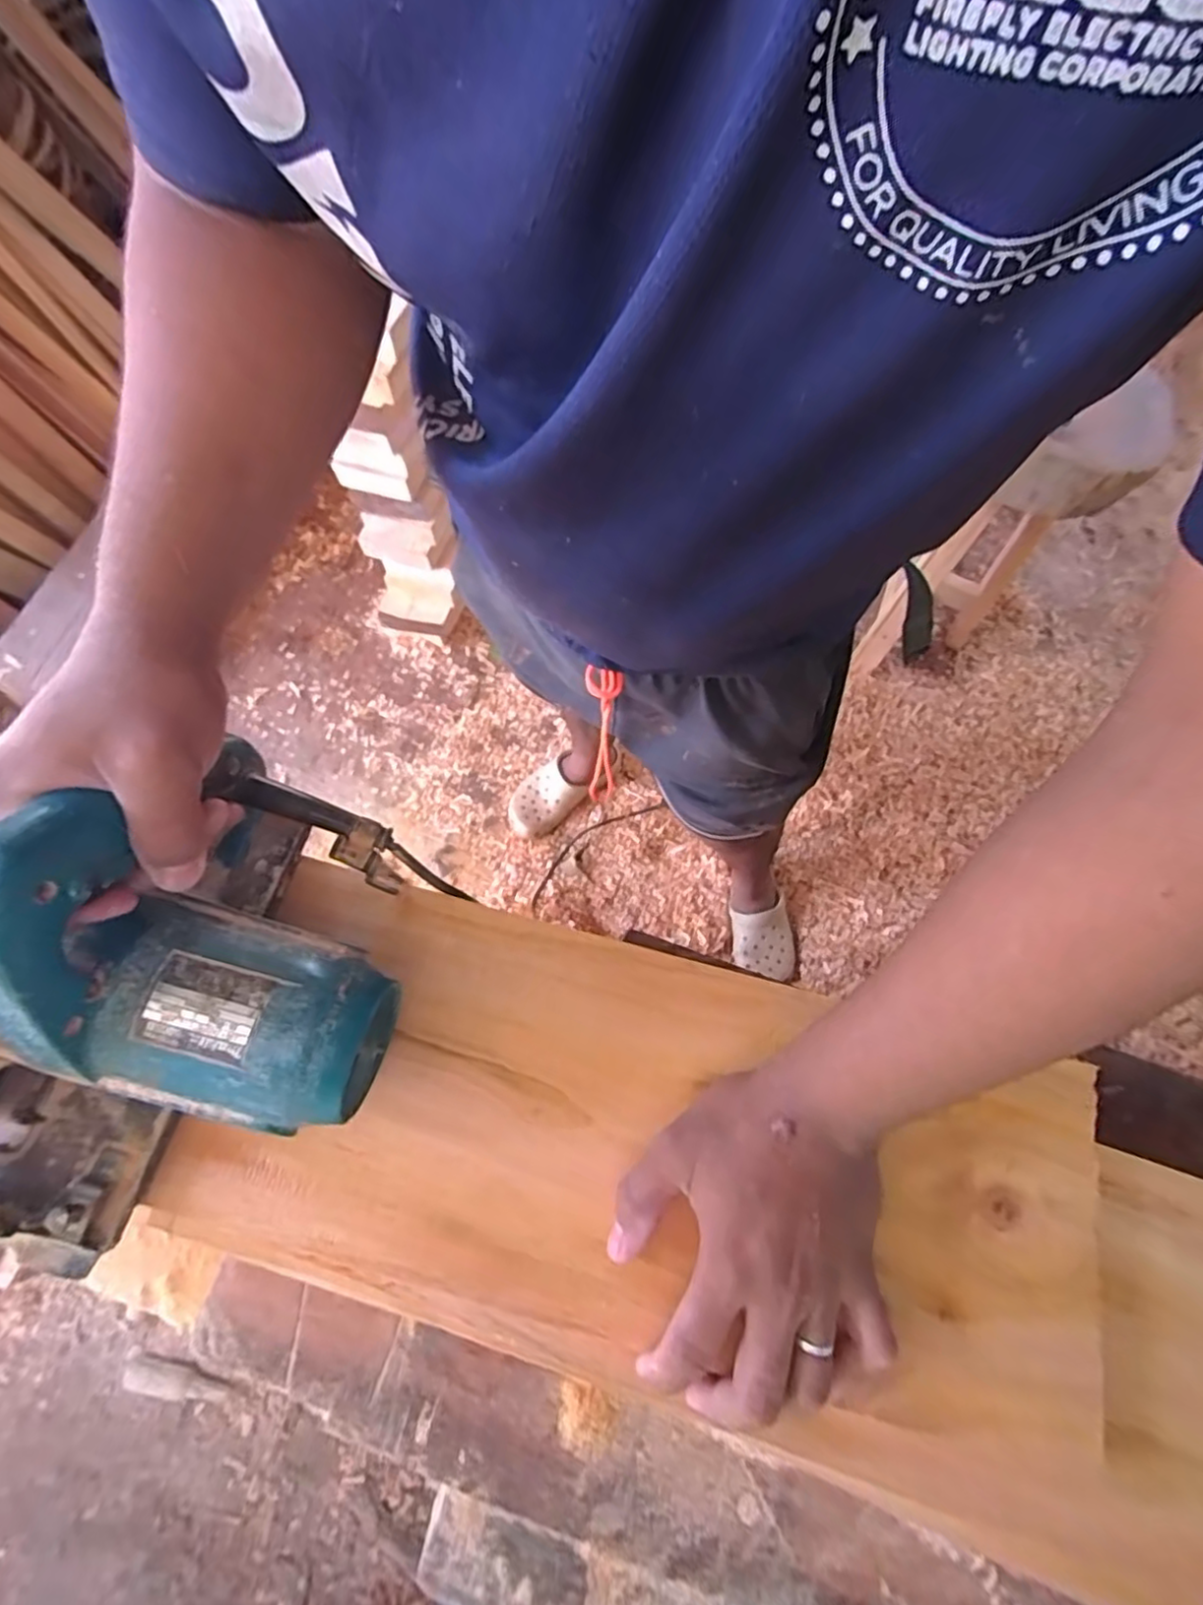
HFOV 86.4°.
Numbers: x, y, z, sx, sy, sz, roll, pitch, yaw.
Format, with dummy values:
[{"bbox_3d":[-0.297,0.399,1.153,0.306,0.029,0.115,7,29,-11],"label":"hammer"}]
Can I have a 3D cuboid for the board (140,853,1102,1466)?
[{"bbox_3d":[0.027,0.186,0.353,0.475,0.030,0.198,16,66,2],"label":"board"}]

